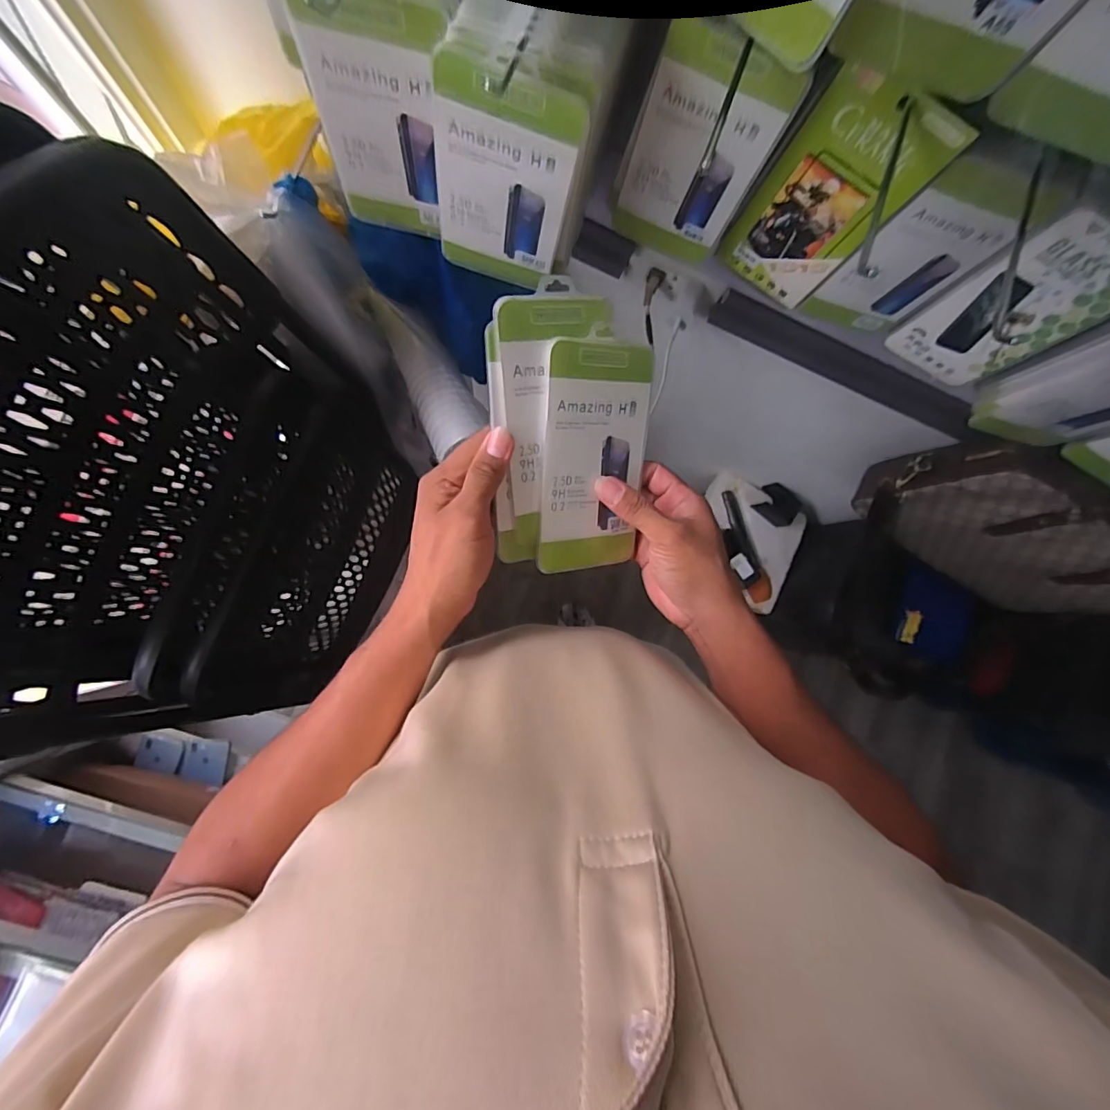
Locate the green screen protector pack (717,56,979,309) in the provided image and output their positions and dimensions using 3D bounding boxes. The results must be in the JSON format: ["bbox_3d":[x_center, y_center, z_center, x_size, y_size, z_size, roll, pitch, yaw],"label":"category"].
[{"bbox_3d":[0.194,-0.255,0.369,0.085,0.168,0.008,29,82,-5],"label":"green screen protector pack"}]

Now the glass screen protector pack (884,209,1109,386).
[{"bbox_3d":[0.352,-0.188,0.397,0.091,0.155,0.010,31,82,-5],"label":"glass screen protector pack"}]

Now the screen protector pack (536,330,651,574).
[{"bbox_3d":[0.031,-0.070,0.377,0.085,0.005,0.170,-7,113,-27],"label":"screen protector pack"}]

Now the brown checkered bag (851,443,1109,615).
[{"bbox_3d":[0.640,-0.032,0.648,0.353,0.347,0.098,24,83,-6],"label":"brown checkered bag"}]

